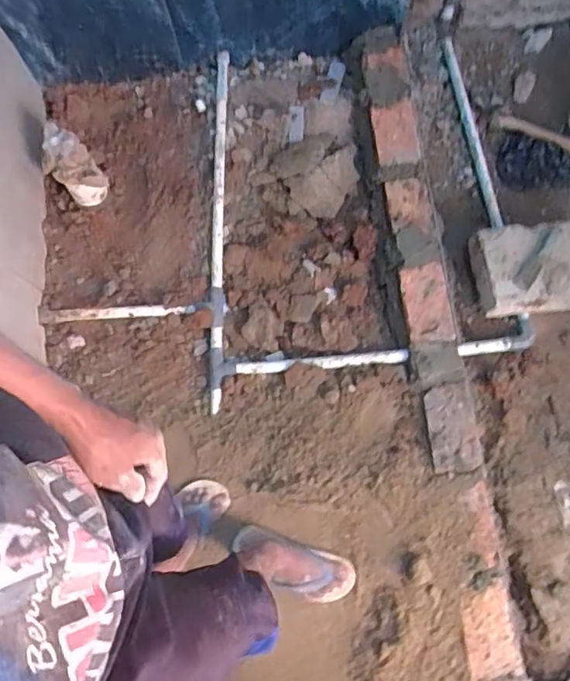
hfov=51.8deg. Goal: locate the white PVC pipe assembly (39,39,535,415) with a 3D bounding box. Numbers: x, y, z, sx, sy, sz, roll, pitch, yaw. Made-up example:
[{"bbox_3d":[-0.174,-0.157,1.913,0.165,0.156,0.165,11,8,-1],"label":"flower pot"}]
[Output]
[{"bbox_3d":[-0.018,-0.316,1.492,1.157,0.073,0.920,-4,74,0],"label":"white PVC pipe assembly"}]

